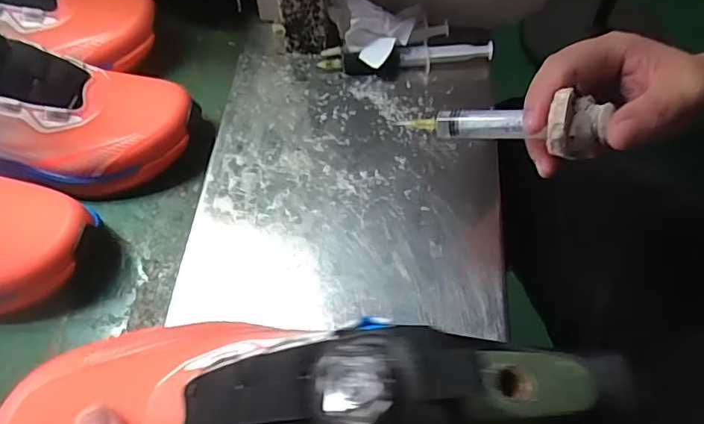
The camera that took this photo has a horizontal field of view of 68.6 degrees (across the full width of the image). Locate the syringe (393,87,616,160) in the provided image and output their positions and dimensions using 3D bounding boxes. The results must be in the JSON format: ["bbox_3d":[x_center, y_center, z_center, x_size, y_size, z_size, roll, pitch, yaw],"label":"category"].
[{"bbox_3d":[0.087,-0.056,0.306,0.116,0.034,0.033,7,59,29],"label":"syringe"}]

